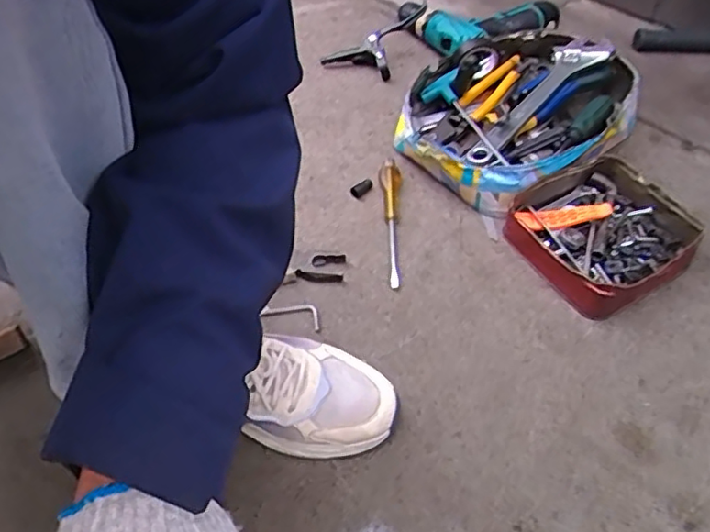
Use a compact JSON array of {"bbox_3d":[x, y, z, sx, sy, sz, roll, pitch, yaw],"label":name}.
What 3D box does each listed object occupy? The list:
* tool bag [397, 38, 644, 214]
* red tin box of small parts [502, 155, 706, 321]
[{"bbox_3d":[0.211,-0.215,0.812,0.325,0.079,0.263,-30,56,-24],"label":"tool bag"},{"bbox_3d":[0.269,-0.038,0.685,0.167,0.048,0.168,-25,54,-20],"label":"red tin box of small parts"}]

